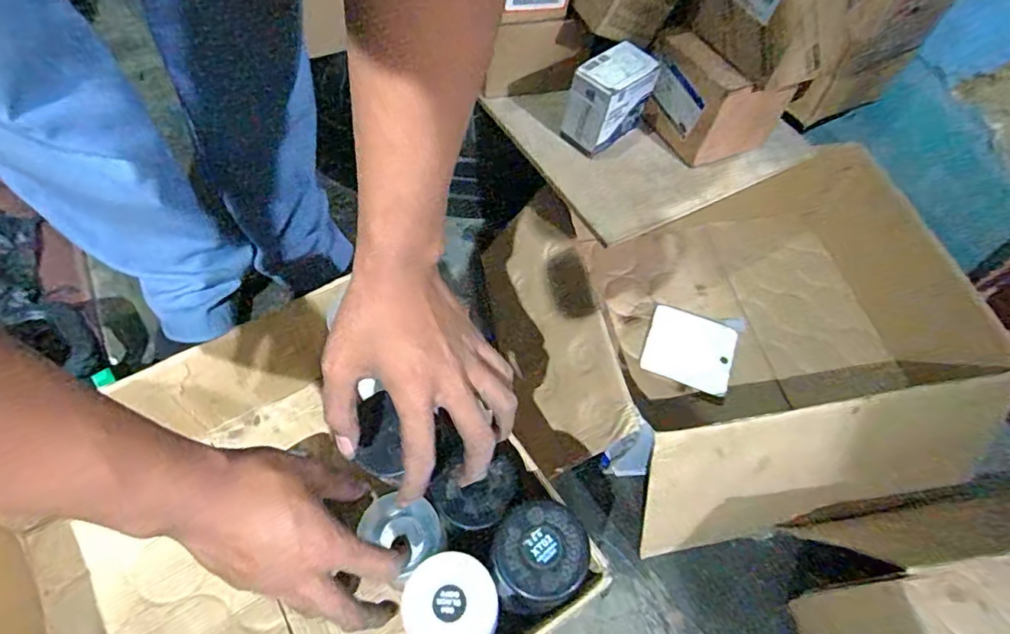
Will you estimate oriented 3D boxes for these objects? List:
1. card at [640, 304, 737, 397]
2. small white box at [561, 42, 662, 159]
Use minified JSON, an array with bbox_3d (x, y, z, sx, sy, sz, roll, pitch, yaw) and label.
[{"bbox_3d":[0.230,0.039,0.679,0.104,0.007,0.106,19,54,11],"label":"card"},{"bbox_3d":[0.109,-0.228,0.574,0.088,0.084,0.055,-36,67,-23],"label":"small white box"}]

